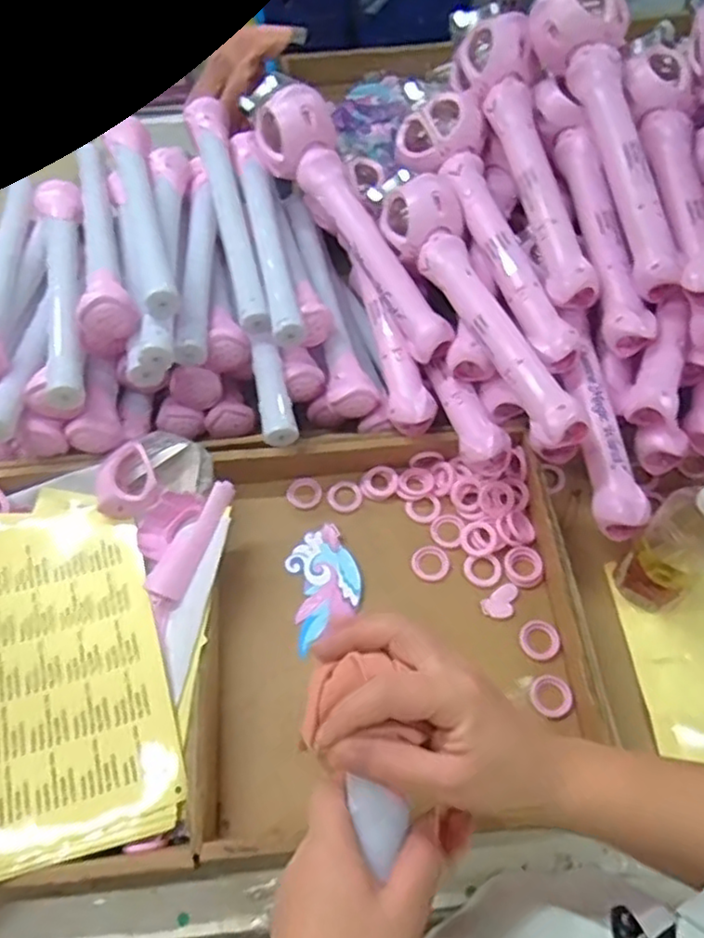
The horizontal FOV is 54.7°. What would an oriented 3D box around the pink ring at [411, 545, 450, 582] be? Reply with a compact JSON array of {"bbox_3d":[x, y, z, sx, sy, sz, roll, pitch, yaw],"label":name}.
[{"bbox_3d":[0.082,0.097,0.703,0.038,0.004,0.039,-1,62,2],"label":"pink ring"}]

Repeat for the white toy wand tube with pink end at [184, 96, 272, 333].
[{"bbox_3d":[-0.135,-0.284,0.751,0.046,0.069,0.305,-14,62,-5],"label":"white toy wand tube with pink end"}]

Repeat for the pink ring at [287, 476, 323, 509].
[{"bbox_3d":[-0.052,0.027,0.752,0.037,0.008,0.039,-1,62,2],"label":"pink ring"}]

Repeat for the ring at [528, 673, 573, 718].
[{"bbox_3d":[0.185,0.211,0.633,0.037,0.004,0.040,-1,62,2],"label":"ring"}]

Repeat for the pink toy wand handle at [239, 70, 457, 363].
[{"bbox_3d":[-0.001,-0.277,0.734,0.067,0.067,0.362,-31,82,-13],"label":"pink toy wand handle"}]

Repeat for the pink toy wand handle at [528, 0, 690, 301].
[{"bbox_3d":[0.260,-0.329,0.685,0.075,0.071,0.335,-14,82,-5],"label":"pink toy wand handle"}]

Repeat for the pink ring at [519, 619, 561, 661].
[{"bbox_3d":[0.183,0.166,0.660,0.036,0.005,0.038,-1,62,2],"label":"pink ring"}]

